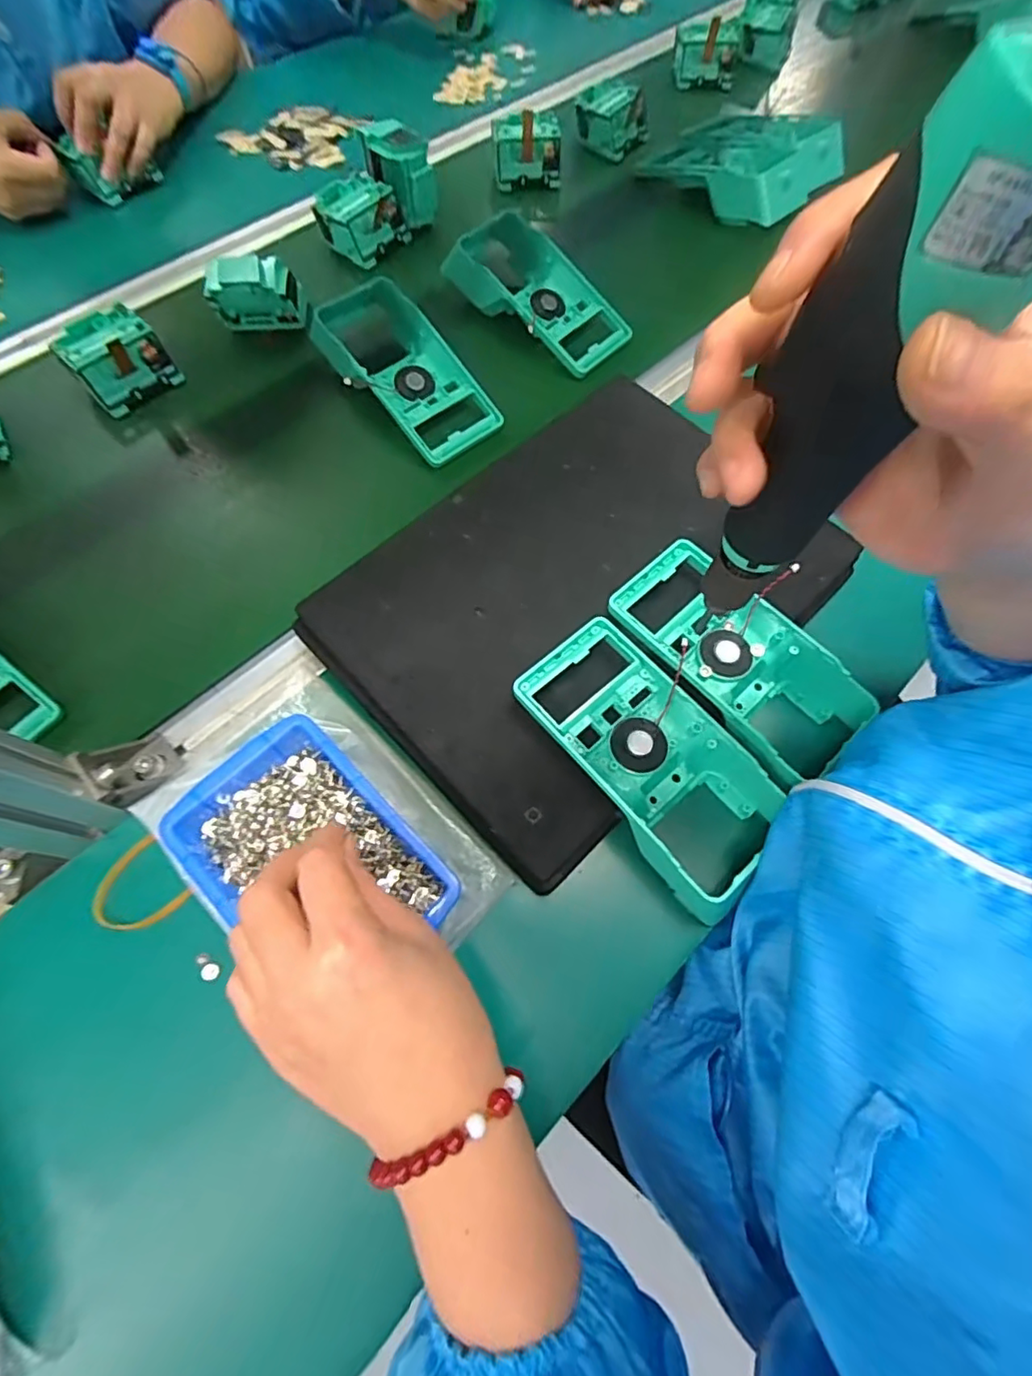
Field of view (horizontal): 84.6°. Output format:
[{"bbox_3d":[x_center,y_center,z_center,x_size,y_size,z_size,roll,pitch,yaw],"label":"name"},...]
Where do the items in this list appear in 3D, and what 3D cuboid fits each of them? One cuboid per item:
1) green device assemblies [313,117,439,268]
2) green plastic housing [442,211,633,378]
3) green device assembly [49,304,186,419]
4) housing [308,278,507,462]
[{"bbox_3d":[-0.143,-0.512,0.583,0.129,0.070,0.077,-42,74,-17],"label":"green device assemblies"},{"bbox_3d":[0.013,-0.380,0.543,0.199,0.055,0.095,37,71,13],"label":"green plastic housing"},{"bbox_3d":[-0.351,-0.292,0.499,0.078,0.038,0.076,-35,72,-15],"label":"green device assembly"},{"bbox_3d":[-0.106,-0.287,0.500,0.083,0.053,0.204,-39,73,-16],"label":"housing"}]

